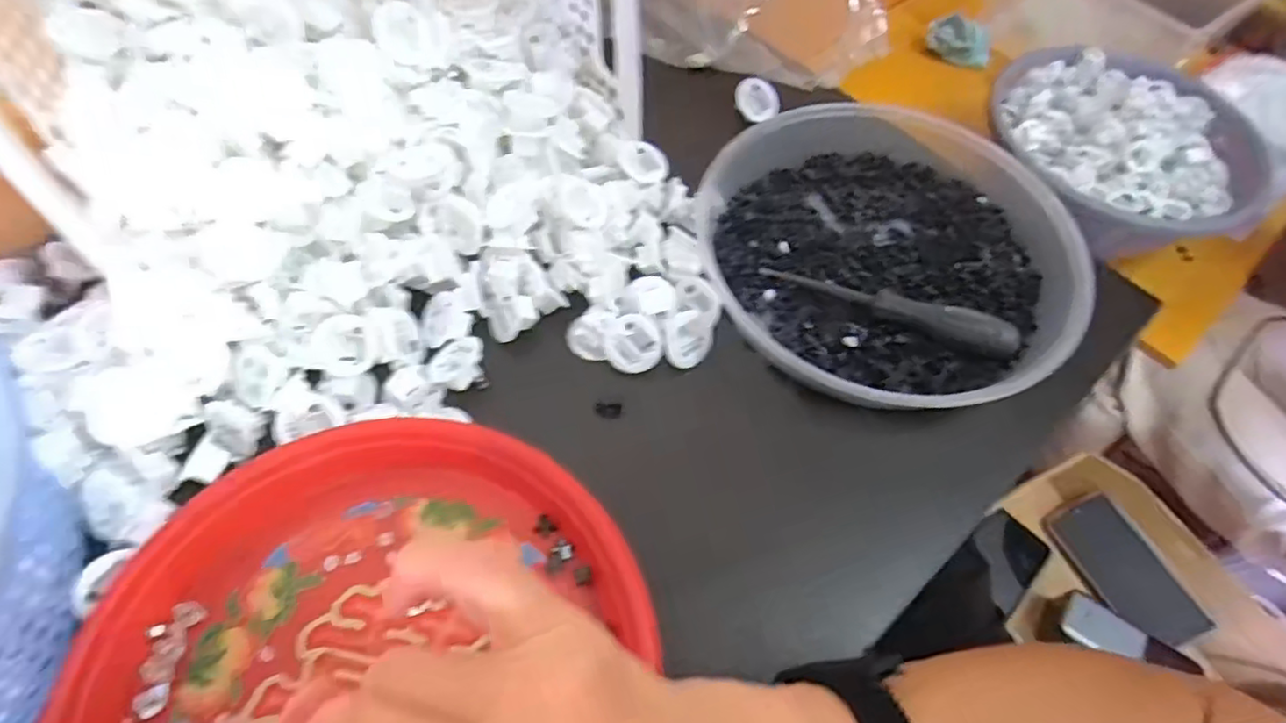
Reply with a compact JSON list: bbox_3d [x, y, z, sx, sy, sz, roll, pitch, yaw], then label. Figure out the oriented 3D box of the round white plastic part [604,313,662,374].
[{"bbox_3d":[-0.005,-0.010,0.379,0.032,0.011,0.032,0,87,8],"label":"round white plastic part"}]

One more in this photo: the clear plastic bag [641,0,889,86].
[{"bbox_3d":[0.086,-0.275,0.506,0.198,0.053,0.104,23,62,10],"label":"clear plastic bag"}]

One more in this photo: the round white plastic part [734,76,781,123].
[{"bbox_3d":[0.086,-0.197,0.489,0.033,0.004,0.035,-2,96,-21],"label":"round white plastic part"}]

